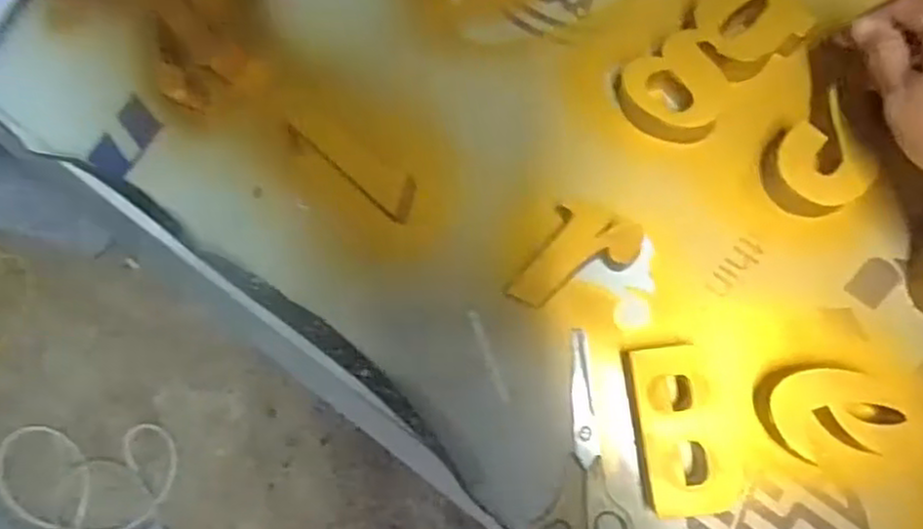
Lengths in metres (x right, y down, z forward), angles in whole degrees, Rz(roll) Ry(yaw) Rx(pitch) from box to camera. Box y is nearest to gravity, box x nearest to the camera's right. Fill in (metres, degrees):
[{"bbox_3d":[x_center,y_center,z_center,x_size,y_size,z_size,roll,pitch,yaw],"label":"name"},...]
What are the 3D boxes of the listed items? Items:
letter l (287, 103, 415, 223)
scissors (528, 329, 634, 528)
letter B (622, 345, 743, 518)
[{"bbox_3d":[-0.085,-0.084,0.560,0.123,0.008,0.033,40,90,10],"label":"letter l"},{"bbox_3d":[0.090,0.143,0.506,0.075,0.011,0.180,8,85,8],"label":"scissors"},{"bbox_3d":[0.151,0.110,0.486,0.067,0.040,0.110,-9,83,6],"label":"letter B"}]

